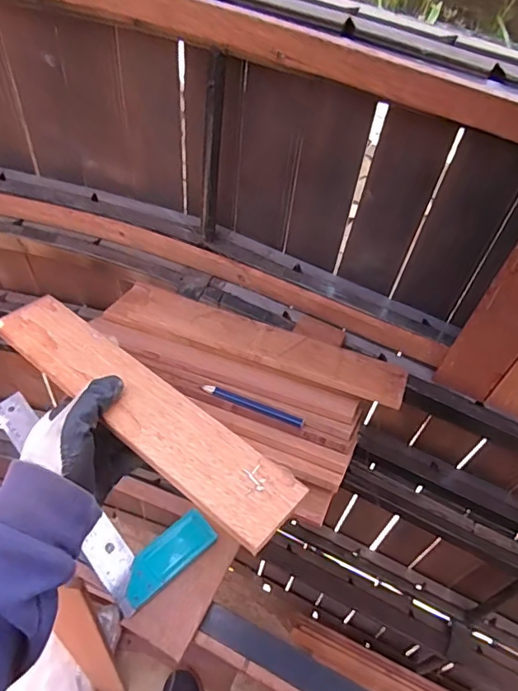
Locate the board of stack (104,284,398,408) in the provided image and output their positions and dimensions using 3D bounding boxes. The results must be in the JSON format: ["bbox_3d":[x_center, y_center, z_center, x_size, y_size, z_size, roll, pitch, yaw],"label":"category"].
[{"bbox_3d":[-0.009,-0.005,0.622,0.365,0.012,0.075,16,45,13],"label":"board of stack"}]

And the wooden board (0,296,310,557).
[{"bbox_3d":[-0.106,0.050,0.449,0.325,0.018,0.066,33,63,24],"label":"wooden board"}]

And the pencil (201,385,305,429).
[{"bbox_3d":[-0.006,0.064,0.563,0.117,0.010,0.012,21,60,11],"label":"pencil"}]

